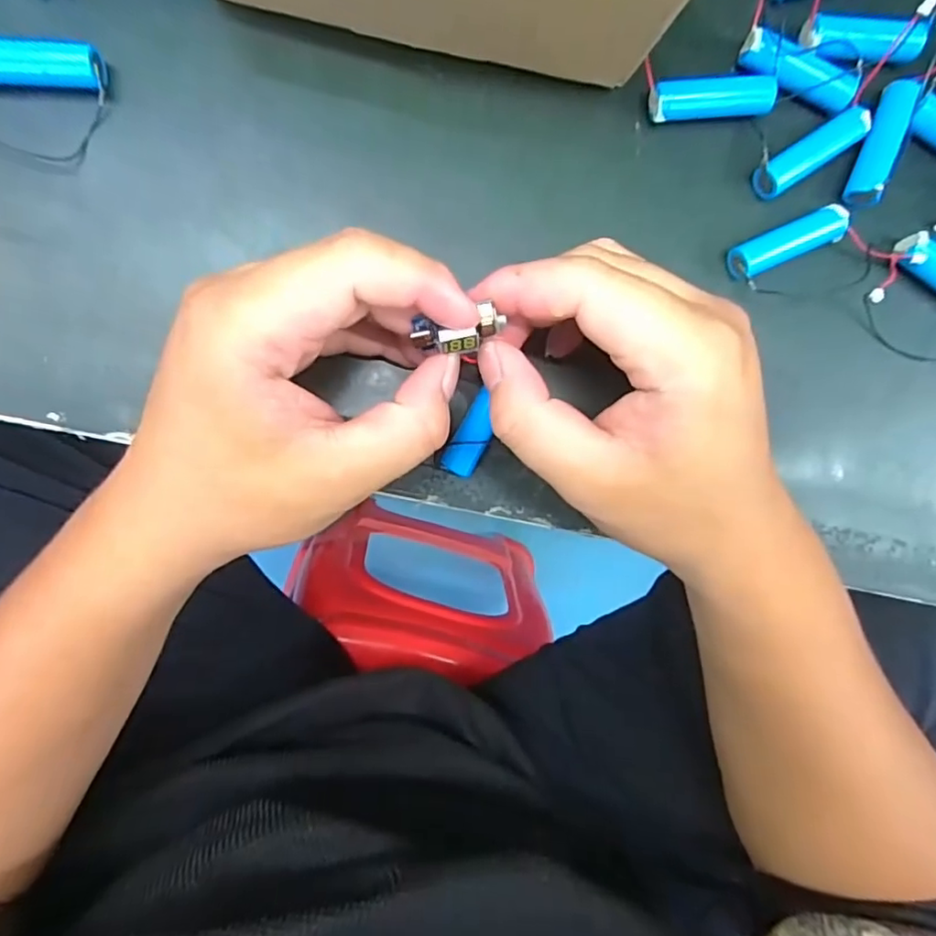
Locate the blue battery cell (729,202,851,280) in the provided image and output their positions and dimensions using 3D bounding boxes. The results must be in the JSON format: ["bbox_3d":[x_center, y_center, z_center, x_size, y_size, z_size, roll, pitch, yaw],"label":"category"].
[{"bbox_3d":[0.138,-0.098,0.249,0.050,0.014,0.015,-23,97,-2],"label":"blue battery cell"}]

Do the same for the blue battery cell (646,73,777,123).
[{"bbox_3d":[0.101,-0.153,0.242,0.051,0.013,0.014,-6,96,-4],"label":"blue battery cell"}]

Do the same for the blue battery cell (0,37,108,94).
[{"bbox_3d":[-0.164,-0.150,0.218,0.049,0.016,0.016,-1,96,-5],"label":"blue battery cell"}]

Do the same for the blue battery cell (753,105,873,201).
[{"bbox_3d":[0.147,-0.135,0.247,0.052,0.011,0.014,-34,98,-1],"label":"blue battery cell"}]

